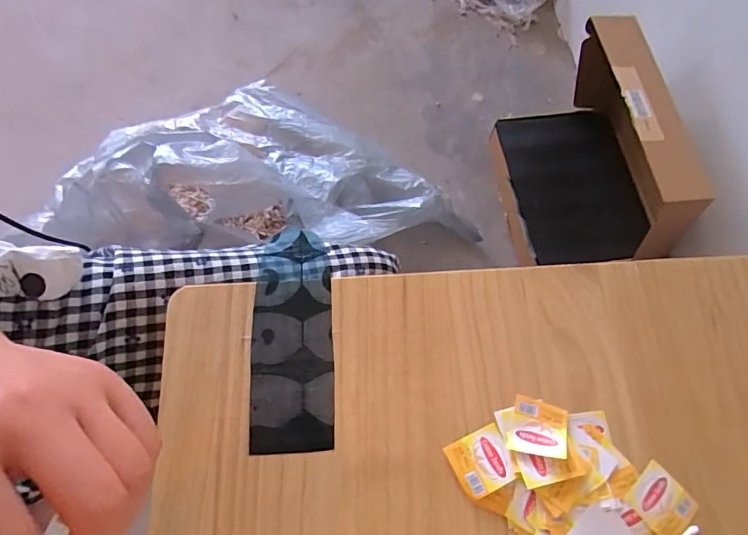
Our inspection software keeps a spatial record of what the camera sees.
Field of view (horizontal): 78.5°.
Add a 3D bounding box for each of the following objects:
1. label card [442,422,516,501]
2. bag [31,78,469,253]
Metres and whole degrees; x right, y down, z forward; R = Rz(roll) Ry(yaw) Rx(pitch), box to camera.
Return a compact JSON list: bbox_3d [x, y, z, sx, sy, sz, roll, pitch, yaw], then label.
[{"bbox_3d":[0.077,0.138,0.323,0.042,0.005,0.038,-22,71,-11],"label":"label card"},{"bbox_3d":[-0.182,-0.191,0.815,0.676,0.176,0.358,0,68,-15],"label":"bag"}]

